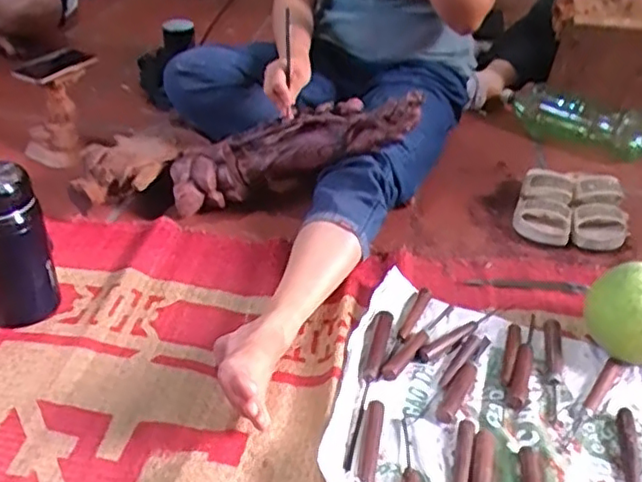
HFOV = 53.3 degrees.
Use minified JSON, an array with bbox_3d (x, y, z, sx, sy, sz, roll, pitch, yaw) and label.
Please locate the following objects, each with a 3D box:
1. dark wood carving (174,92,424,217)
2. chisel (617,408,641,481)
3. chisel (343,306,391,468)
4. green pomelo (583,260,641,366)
[{"bbox_3d":[-0.039,-0.145,1.062,0.438,0.120,0.114,-15,31,19],"label":"dark wood carving"},{"bbox_3d":[0.355,0.260,0.729,0.019,0.014,0.170,10,36,11],"label":"chisel"},{"bbox_3d":[0.059,0.179,0.806,0.024,0.019,0.255,10,36,11],"label":"chisel"},{"bbox_3d":[0.420,0.103,0.843,0.132,0.124,0.108,24,41,28],"label":"green pomelo"}]

